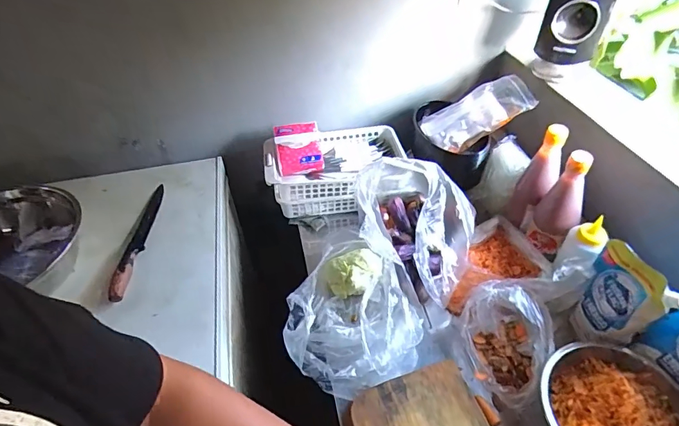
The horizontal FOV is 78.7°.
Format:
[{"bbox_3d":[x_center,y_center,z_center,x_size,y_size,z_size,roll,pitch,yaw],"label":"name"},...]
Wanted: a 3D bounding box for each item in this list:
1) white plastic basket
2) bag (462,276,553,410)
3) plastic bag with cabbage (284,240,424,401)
[{"bbox_3d":[-0.006,-0.102,0.925,0.309,0.096,0.185,-9,44,-7],"label":"white plastic basket"},{"bbox_3d":[0.250,0.186,0.625,0.124,0.077,0.163,13,46,15],"label":"bag"},{"bbox_3d":[0.024,0.169,0.674,0.213,0.095,0.218,29,52,28],"label":"plastic bag with cabbage"}]

